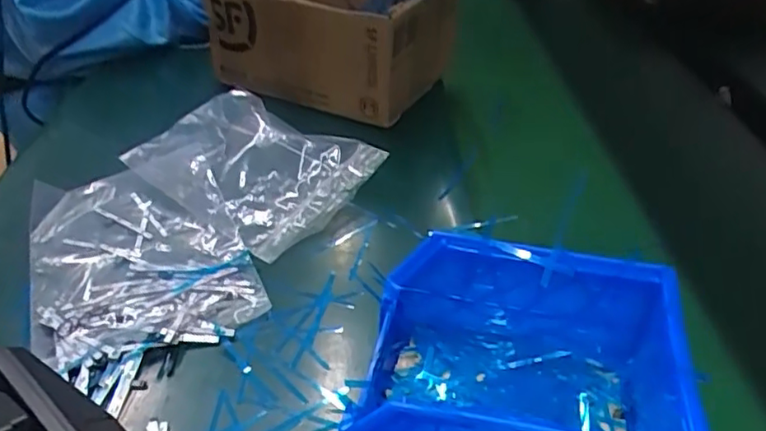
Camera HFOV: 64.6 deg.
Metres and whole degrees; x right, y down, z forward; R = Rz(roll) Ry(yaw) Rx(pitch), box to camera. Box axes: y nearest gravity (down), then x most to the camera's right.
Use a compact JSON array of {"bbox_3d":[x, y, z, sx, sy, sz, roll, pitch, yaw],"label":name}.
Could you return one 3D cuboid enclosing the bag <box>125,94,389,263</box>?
[{"bbox_3d":[-0.106,-0.045,0.483,0.190,0.034,0.127,29,45,30],"label":"bag"}]

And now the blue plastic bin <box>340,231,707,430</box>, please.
[{"bbox_3d":[0.059,0.078,0.289,0.137,0.078,0.109,10,38,9],"label":"blue plastic bin"}]

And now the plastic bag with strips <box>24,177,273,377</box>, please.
[{"bbox_3d":[-0.166,0.022,0.406,0.128,0.014,0.186,-15,41,-22],"label":"plastic bag with strips"}]

